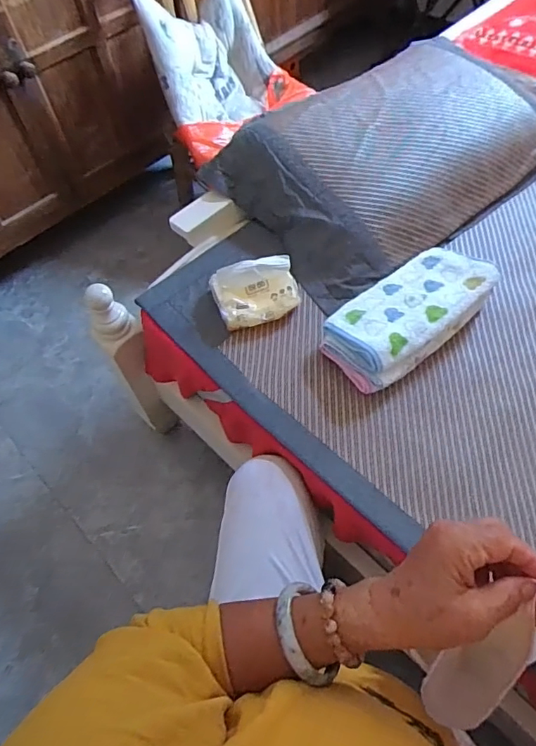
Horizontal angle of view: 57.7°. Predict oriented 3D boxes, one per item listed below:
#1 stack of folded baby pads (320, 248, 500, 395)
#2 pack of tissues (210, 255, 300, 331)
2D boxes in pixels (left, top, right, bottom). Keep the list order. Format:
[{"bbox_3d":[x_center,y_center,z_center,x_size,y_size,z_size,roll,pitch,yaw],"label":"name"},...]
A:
[{"bbox_3d":[0.208,-0.091,0.725,0.264,0.070,0.134,-36,63,-17],"label":"stack of folded baby pads"},{"bbox_3d":[-0.018,-0.122,0.757,0.131,0.074,0.085,-11,58,-3],"label":"pack of tissues"}]

